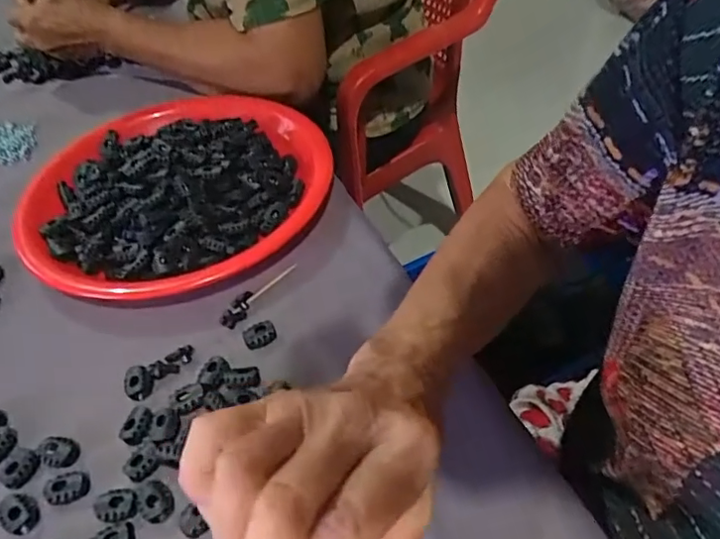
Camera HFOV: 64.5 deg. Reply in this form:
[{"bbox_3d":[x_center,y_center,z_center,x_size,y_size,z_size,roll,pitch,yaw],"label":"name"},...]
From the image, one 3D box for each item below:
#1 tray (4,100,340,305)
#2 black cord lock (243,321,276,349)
[{"bbox_3d":[-0.154,-0.076,0.492,0.246,0.037,0.256,-15,47,-8],"label":"tray"},{"bbox_3d":[-0.068,0.043,0.384,0.021,0.006,0.017,-14,47,-7],"label":"black cord lock"}]

